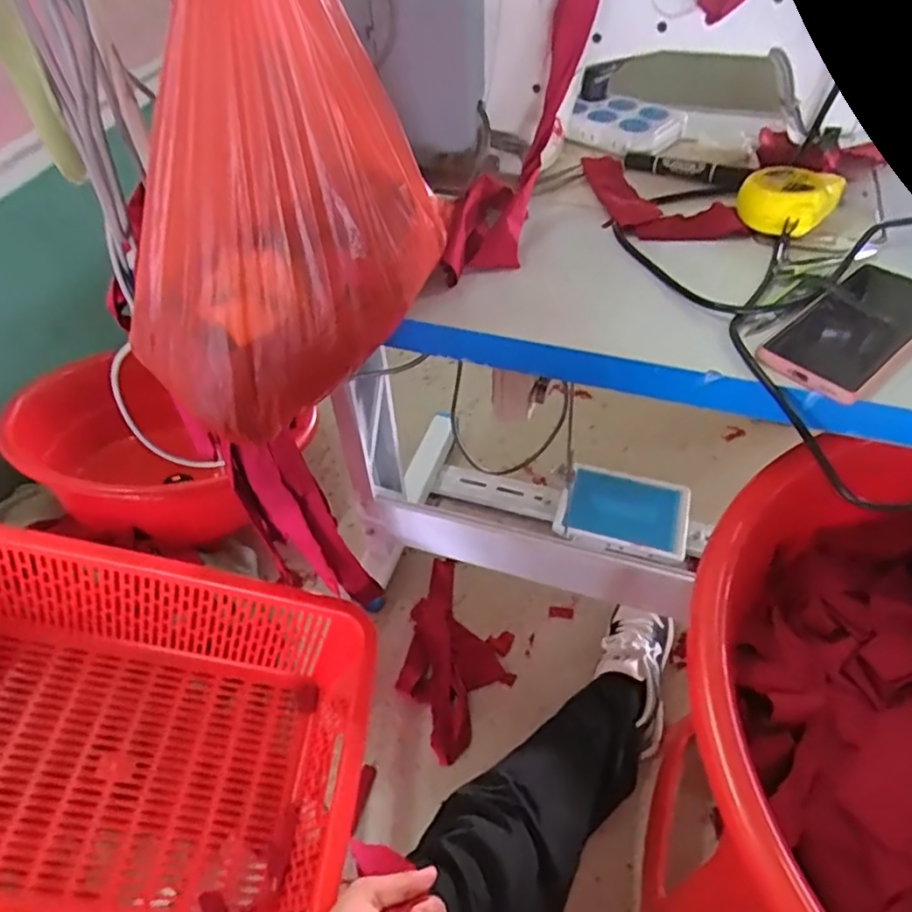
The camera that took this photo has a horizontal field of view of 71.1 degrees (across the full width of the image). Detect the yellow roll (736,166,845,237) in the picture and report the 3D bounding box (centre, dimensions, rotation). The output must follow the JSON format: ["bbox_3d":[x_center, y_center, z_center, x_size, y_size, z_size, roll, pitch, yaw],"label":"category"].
[{"bbox_3d":[0.301,-0.233,0.589,0.075,0.041,0.072,-2,49,2],"label":"yellow roll"}]

